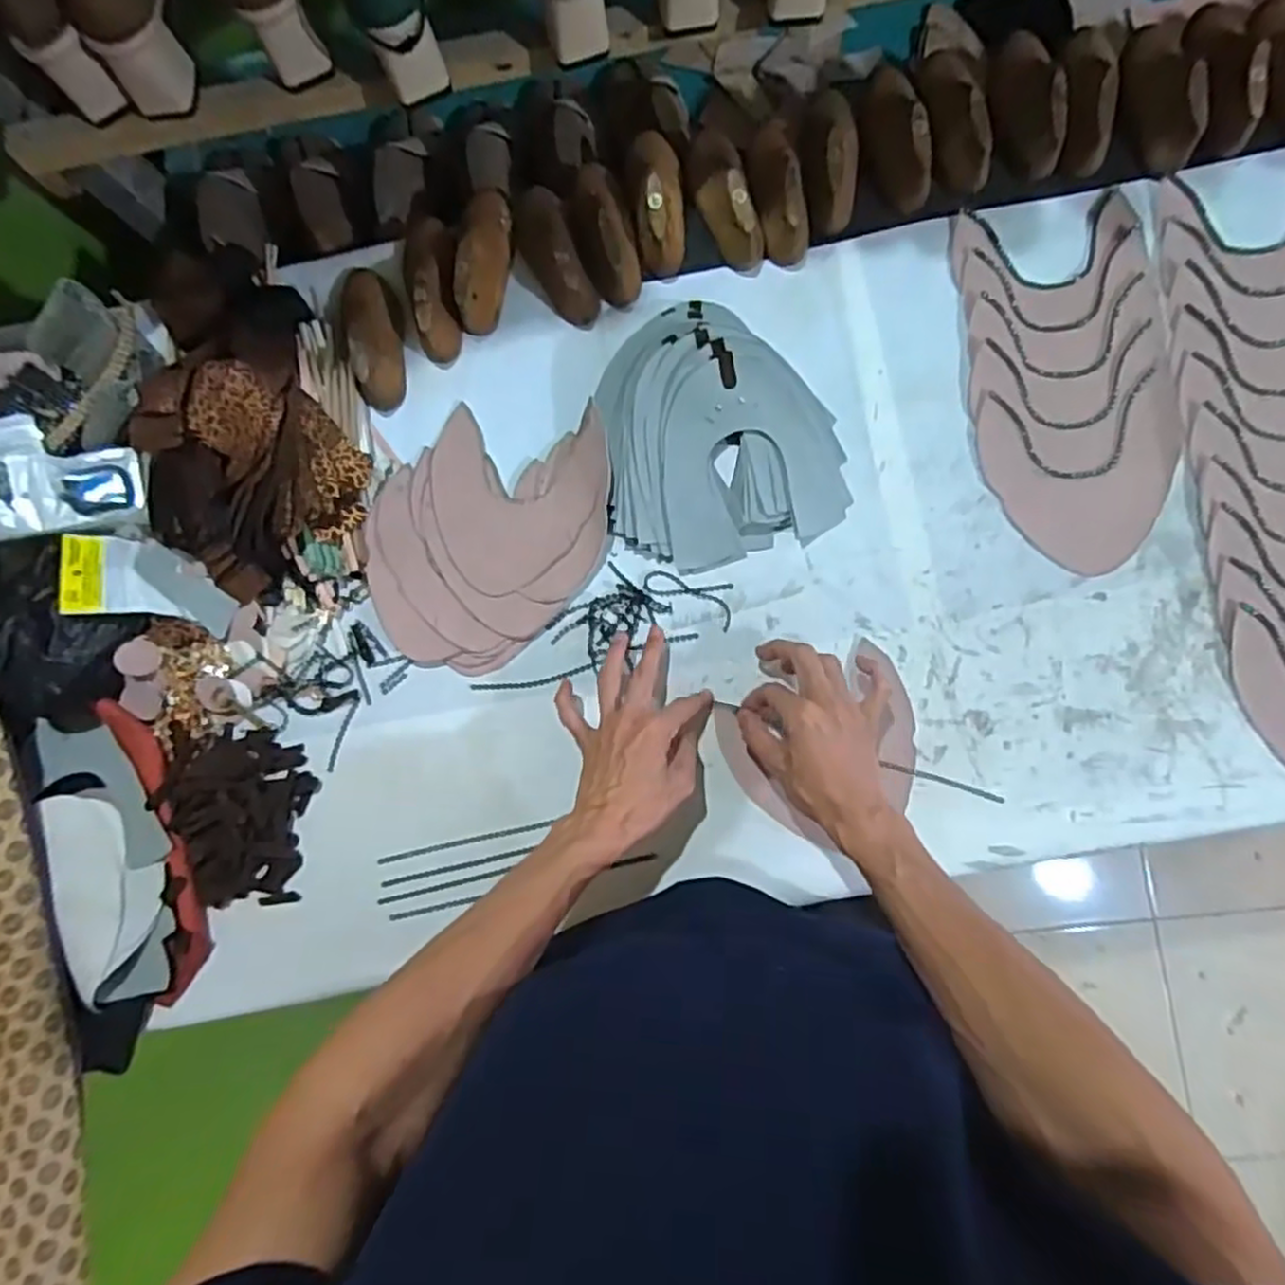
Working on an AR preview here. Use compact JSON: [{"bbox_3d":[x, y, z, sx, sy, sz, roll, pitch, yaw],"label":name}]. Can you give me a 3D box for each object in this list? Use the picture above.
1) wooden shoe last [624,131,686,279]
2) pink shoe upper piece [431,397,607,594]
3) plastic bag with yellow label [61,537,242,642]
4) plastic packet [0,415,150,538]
[{"bbox_3d":[0.010,-0.409,0.655,0.055,0.053,0.128,-4,84,5],"label":"wooden shoe last"},{"bbox_3d":[-0.119,-0.129,0.655,0.167,0.022,0.166,7,83,11],"label":"pink shoe upper piece"},{"bbox_3d":[-0.438,-0.055,0.643,0.135,0.012,0.079,10,64,-23],"label":"plastic bag with yellow label"},{"bbox_3d":[-0.534,-0.149,0.651,0.145,0.020,0.100,-7,89,-17],"label":"plastic packet"}]

